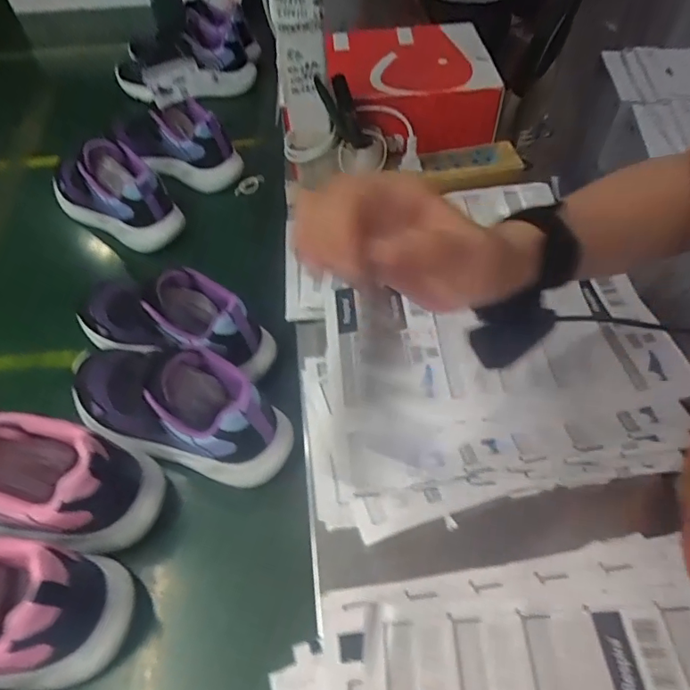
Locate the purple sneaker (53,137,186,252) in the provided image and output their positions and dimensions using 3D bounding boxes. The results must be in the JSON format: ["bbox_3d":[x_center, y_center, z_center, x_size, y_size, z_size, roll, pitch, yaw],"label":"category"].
[{"bbox_3d":[-0.280,-0.187,0.596,0.175,0.108,0.070,26,59,23],"label":"purple sneaker"}]

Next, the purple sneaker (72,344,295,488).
[{"bbox_3d":[-0.143,0.045,0.412,0.198,0.083,0.071,13,55,15],"label":"purple sneaker"}]

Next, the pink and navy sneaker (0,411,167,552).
[{"bbox_3d":[-0.250,0.096,0.374,0.208,0.088,0.082,1,53,6],"label":"pink and navy sneaker"}]

